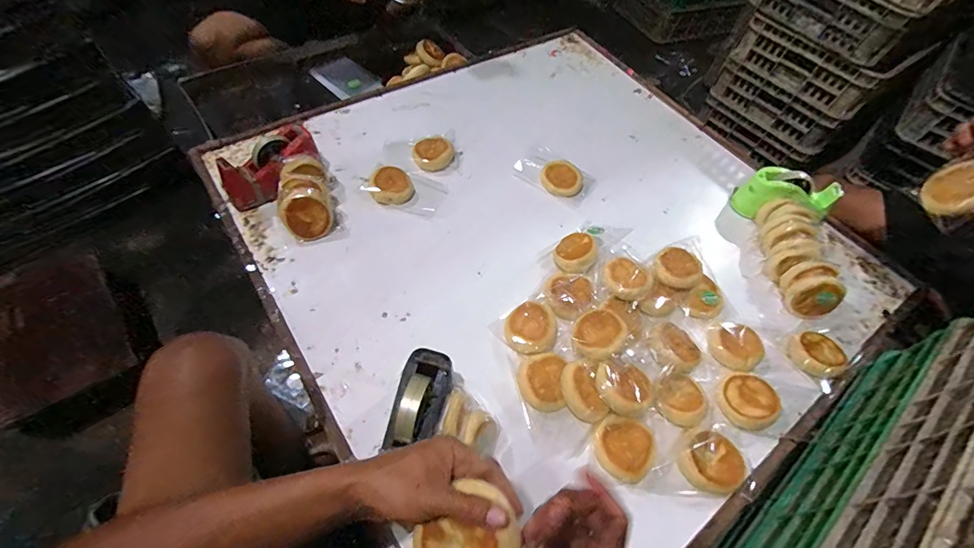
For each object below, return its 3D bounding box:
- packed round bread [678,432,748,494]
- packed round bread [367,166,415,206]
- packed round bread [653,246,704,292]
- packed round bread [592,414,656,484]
[{"bbox_3d":[0.358,0.301,0.653,0.091,0.028,0.090,3,56,-4],"label":"packed round bread"},{"bbox_3d":[-0.225,-0.204,0.960,0.093,0.032,0.105,-27,63,-21],"label":"packed round bread"},{"bbox_3d":[0.388,-0.006,0.846,0.099,0.042,0.086,29,58,13],"label":"packed round bread"},{"bbox_3d":[0.218,0.271,0.651,0.091,0.034,0.089,3,56,-4],"label":"packed round bread"}]

